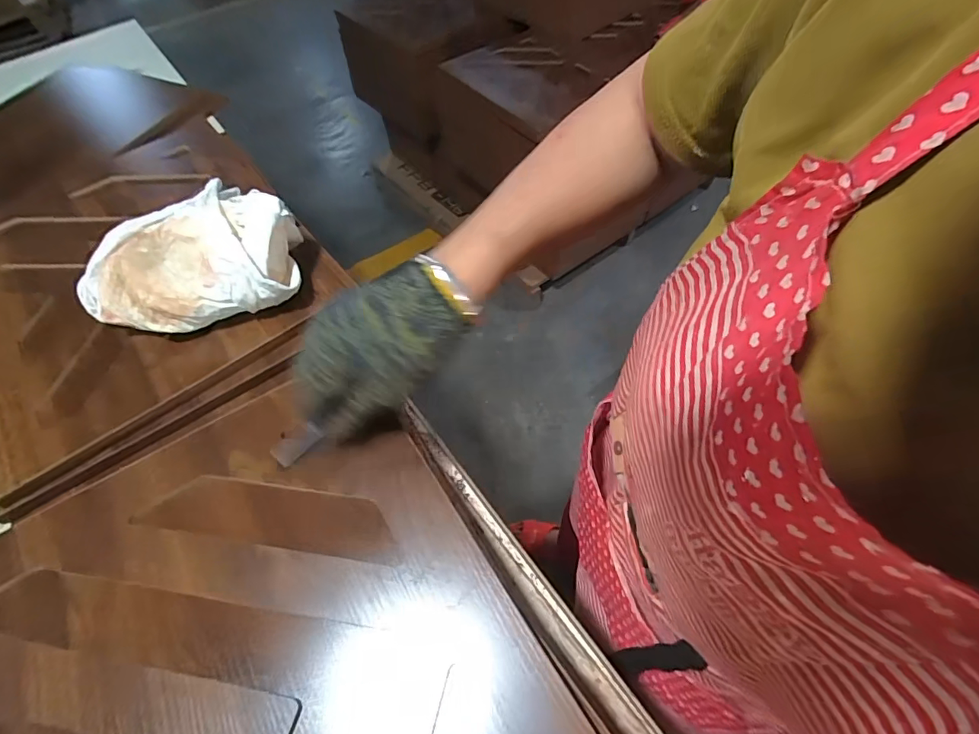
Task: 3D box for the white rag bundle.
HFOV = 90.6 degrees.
[{"bbox_3d":[-0.280,-0.101,0.457,0.198,0.086,0.130,-10,55,-3],"label":"white rag bundle"}]

